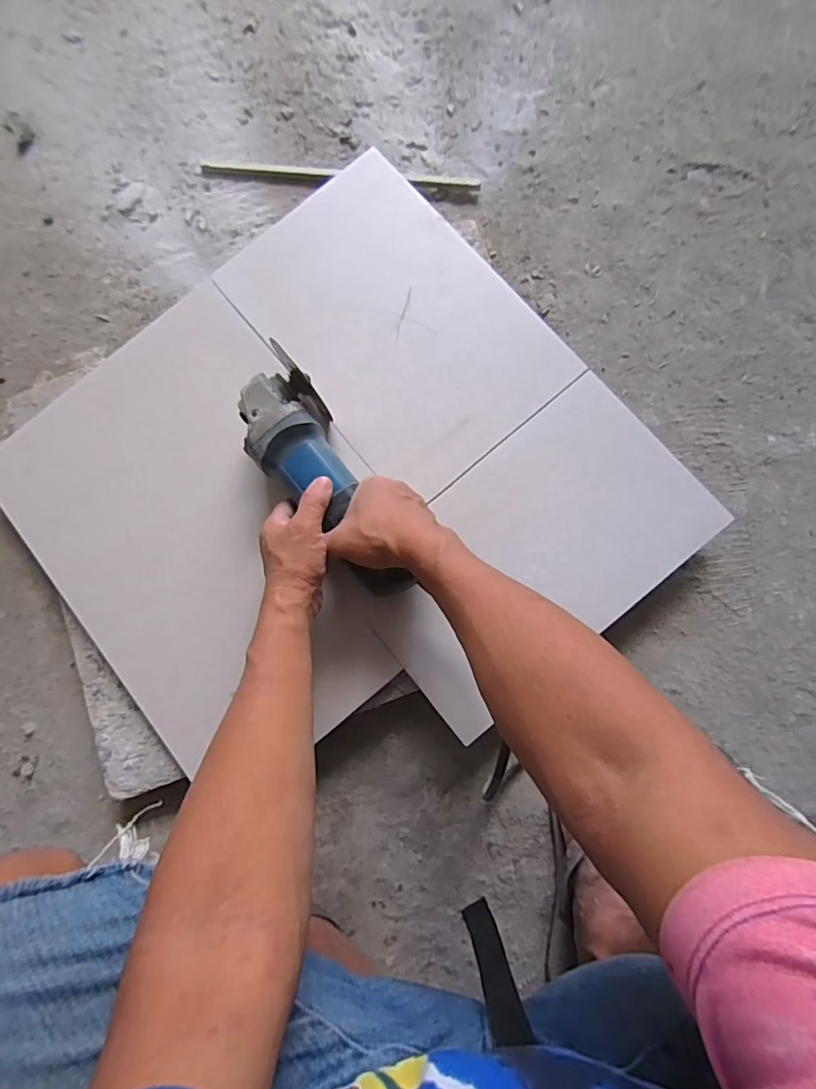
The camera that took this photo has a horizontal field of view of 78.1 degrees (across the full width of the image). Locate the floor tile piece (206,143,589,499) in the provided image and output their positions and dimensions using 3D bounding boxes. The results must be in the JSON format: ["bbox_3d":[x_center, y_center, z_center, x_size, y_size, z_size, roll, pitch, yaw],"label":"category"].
[{"bbox_3d":[-0.016,-0.250,0.566,0.240,0.012,0.365,-41,83,-1],"label":"floor tile piece"}]

